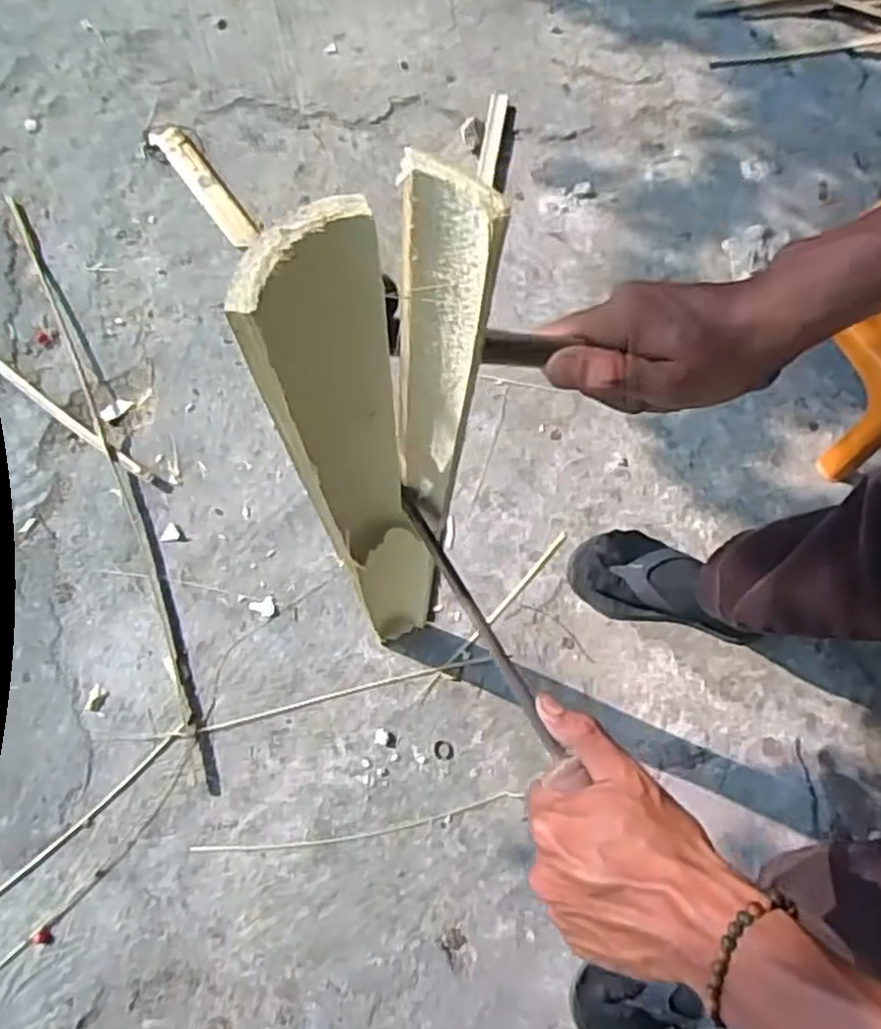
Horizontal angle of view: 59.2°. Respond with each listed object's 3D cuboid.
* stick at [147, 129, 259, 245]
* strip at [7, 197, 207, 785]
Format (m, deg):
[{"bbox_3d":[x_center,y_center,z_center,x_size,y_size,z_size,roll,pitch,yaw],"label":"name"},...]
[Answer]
[{"bbox_3d":[-0.368,-0.518,1.218,0.050,0.022,0.248,-37,78,-11],"label":"stick"},{"bbox_3d":[-0.480,-0.080,1.109,0.033,0.006,0.931,-22,76,-8],"label":"strip"}]

